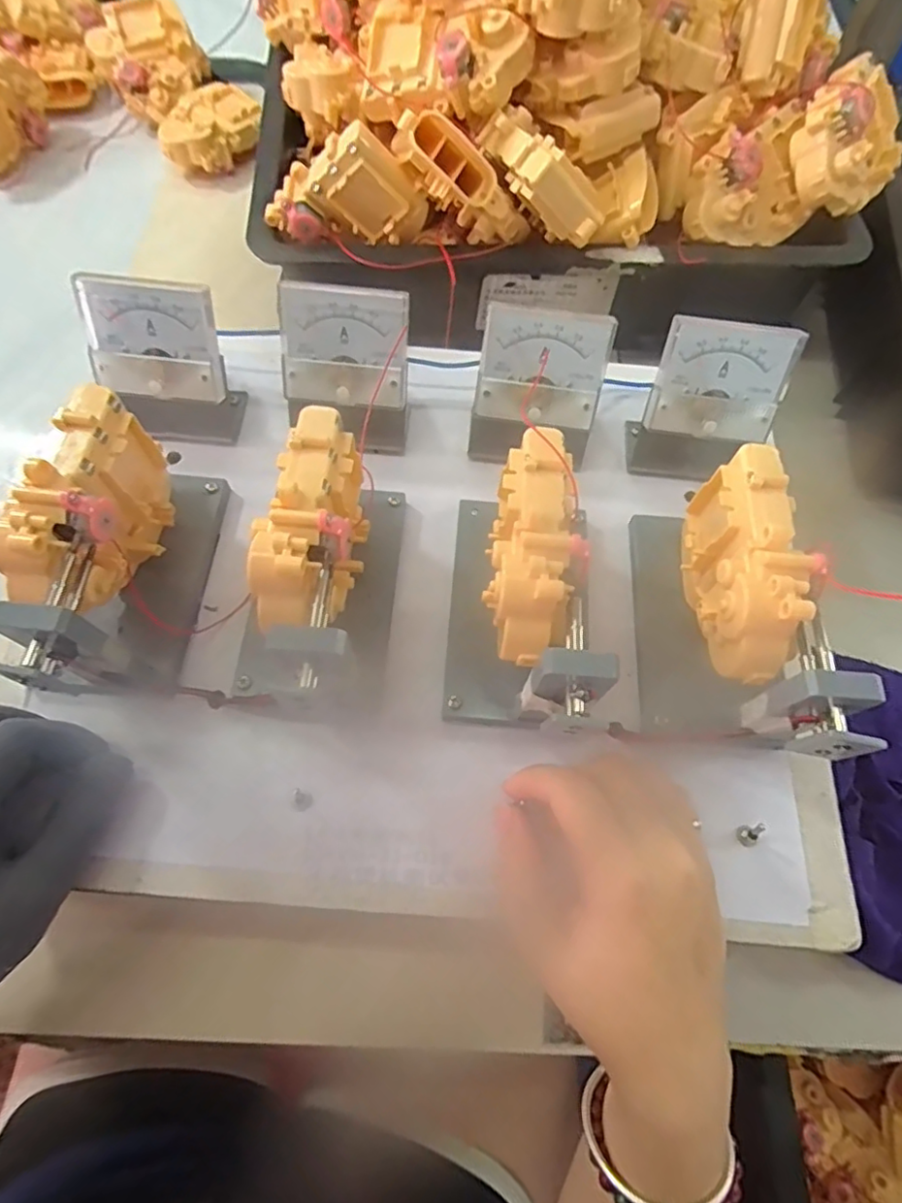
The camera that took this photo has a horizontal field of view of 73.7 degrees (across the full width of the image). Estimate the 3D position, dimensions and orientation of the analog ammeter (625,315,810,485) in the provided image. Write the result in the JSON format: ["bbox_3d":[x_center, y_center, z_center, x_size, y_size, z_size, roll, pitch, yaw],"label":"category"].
[{"bbox_3d":[0.137,-0.104,0.323,0.066,0.078,0.041,12,66,2],"label":"analog ammeter"}]

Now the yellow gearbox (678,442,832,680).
[{"bbox_3d":[0.127,-0.014,0.267,0.038,0.060,0.097,13,66,3],"label":"yellow gearbox"}]

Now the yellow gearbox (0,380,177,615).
[{"bbox_3d":[-0.153,-0.037,0.264,0.029,0.071,0.088,13,66,3],"label":"yellow gearbox"}]

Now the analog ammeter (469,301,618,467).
[{"bbox_3d":[0.046,-0.111,0.319,0.065,0.070,0.039,10,66,1],"label":"analog ammeter"}]

